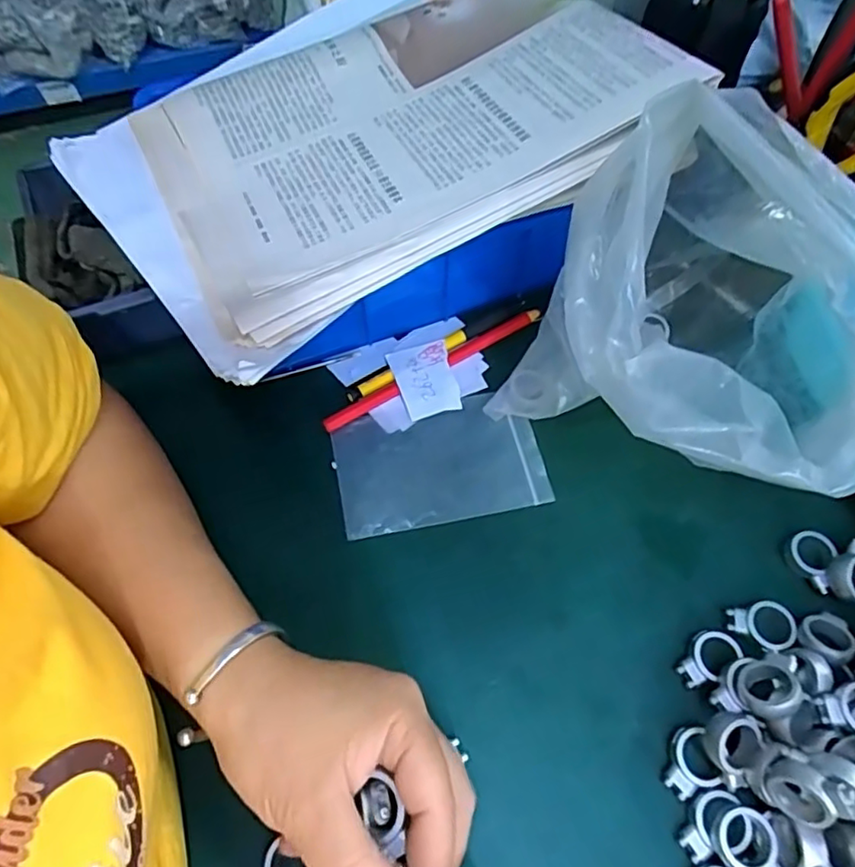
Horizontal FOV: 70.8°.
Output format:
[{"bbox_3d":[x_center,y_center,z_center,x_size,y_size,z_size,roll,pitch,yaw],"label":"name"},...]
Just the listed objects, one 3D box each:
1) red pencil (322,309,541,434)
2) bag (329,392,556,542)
[{"bbox_3d":[0.006,-0.045,0.397,0.166,0.008,0.010,-30,66,-13],"label":"red pencil"},{"bbox_3d":[0.007,0.018,0.371,0.124,0.005,0.076,-11,63,-4],"label":"bag"}]

